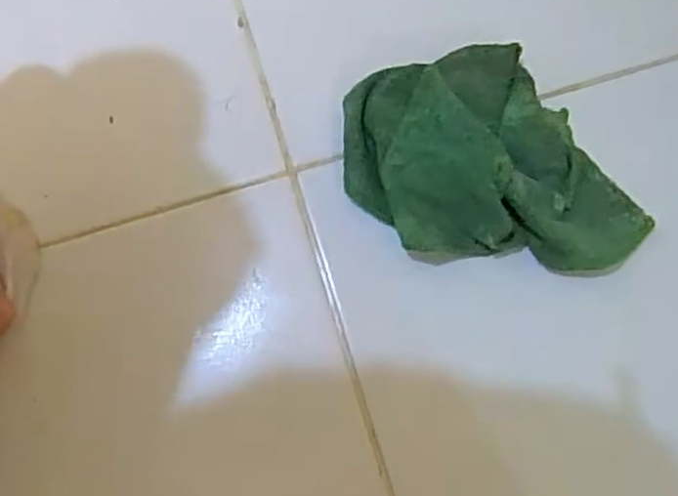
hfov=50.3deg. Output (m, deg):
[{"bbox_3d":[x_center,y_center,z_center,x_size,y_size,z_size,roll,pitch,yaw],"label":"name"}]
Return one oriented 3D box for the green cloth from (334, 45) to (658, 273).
[{"bbox_3d":[0.096,-0.058,0.451,0.181,0.061,0.140,-1,80,0],"label":"green cloth"}]

